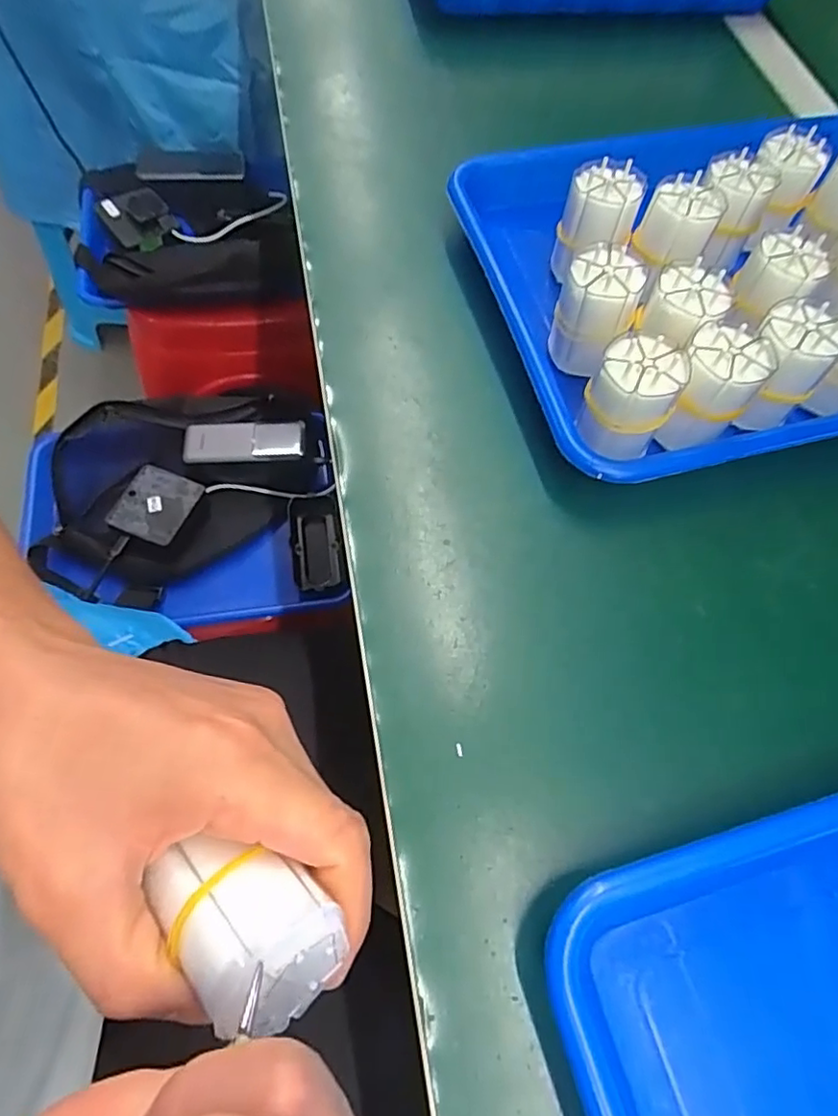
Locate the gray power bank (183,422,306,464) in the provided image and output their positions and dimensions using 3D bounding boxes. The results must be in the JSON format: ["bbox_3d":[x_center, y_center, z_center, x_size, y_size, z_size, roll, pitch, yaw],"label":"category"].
[{"bbox_3d":[-0.187,-0.125,0.657,0.125,0.010,0.047,-4,65,-7],"label":"gray power bank"}]

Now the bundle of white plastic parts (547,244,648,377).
[{"bbox_3d":[0.090,-0.128,0.321,0.039,0.058,0.036,17,64,5],"label":"bundle of white plastic parts"}]

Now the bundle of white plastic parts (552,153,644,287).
[{"bbox_3d":[0.101,-0.188,0.348,0.033,0.059,0.037,-37,73,-20],"label":"bundle of white plastic parts"}]

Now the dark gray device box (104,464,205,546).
[{"bbox_3d":[-0.268,-0.055,0.619,0.072,0.008,0.078,22,64,5],"label":"dark gray device box"}]

